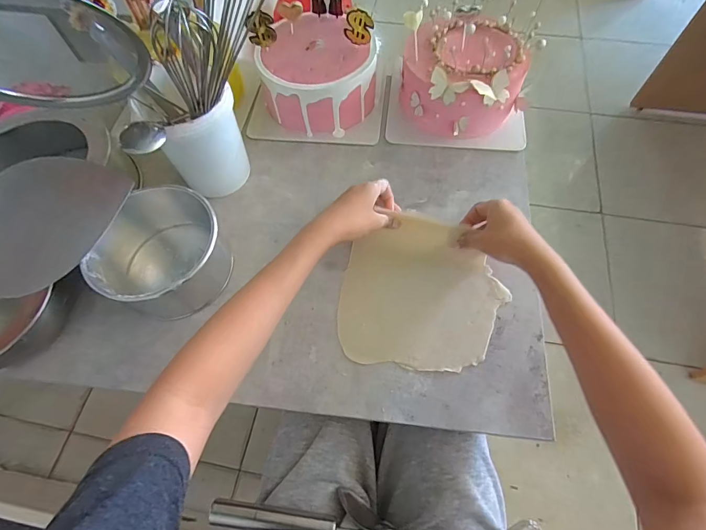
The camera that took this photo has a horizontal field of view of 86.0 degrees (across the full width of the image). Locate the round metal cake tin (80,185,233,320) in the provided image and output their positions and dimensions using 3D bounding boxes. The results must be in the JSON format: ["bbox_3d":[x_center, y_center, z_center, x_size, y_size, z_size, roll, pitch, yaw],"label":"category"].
[{"bbox_3d":[-0.231,-0.014,0.458,0.141,0.077,0.142,-1,62,3],"label":"round metal cake tin"}]

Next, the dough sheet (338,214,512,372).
[{"bbox_3d":[0.083,0.030,0.464,0.187,0.026,0.185,5,63,6],"label":"dough sheet"}]

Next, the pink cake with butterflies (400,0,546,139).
[{"bbox_3d":[0.165,-0.283,0.555,0.181,0.129,0.161,9,63,8],"label":"pink cake with butterflies"}]

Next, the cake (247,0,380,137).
[{"bbox_3d":[-0.055,-0.306,0.575,0.170,0.140,0.176,-13,62,-3],"label":"cake"}]

